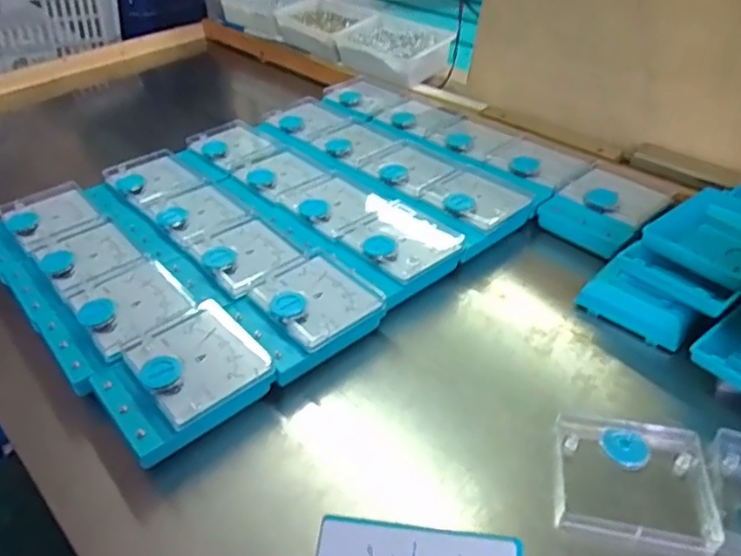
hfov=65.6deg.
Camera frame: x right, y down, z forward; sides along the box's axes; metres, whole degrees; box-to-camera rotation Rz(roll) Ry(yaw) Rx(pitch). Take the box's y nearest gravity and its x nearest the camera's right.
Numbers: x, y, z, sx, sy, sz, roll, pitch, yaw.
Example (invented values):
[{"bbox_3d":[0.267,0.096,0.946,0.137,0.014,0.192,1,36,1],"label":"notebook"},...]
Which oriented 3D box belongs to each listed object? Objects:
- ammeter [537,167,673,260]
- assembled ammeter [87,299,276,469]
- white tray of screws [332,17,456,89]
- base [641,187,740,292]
[{"bbox_3d":[0.254,-0.075,0.621,0.109,0.034,0.098,-28,46,-28],"label":"ammeter"},{"bbox_3d":[-0.148,0.085,0.461,0.121,0.055,0.103,-31,48,-30],"label":"assembled ammeter"},{"bbox_3d":[0.040,-0.363,0.922,0.115,0.060,0.175,-31,48,-30],"label":"white tray of screws"},{"bbox_3d":[0.326,-0.040,0.531,0.131,0.028,0.098,-28,46,-28],"label":"base"}]

